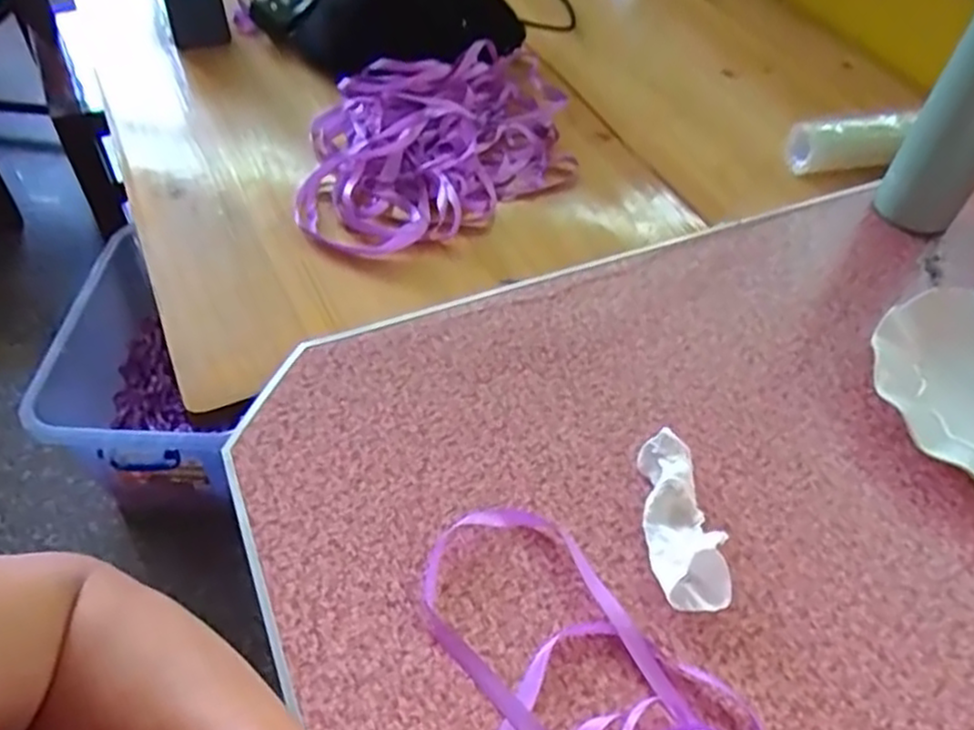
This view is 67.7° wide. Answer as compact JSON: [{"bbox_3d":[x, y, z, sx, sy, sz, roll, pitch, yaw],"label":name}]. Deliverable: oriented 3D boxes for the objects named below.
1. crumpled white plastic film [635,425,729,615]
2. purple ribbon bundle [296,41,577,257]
[{"bbox_3d":[0.113,0.090,0.428,0.036,0.025,0.108,0,51,-3],"label":"crumpled white plastic film"},{"bbox_3d":[-0.042,-0.203,0.665,0.265,0.053,0.215,-9,52,-10],"label":"purple ribbon bundle"}]

